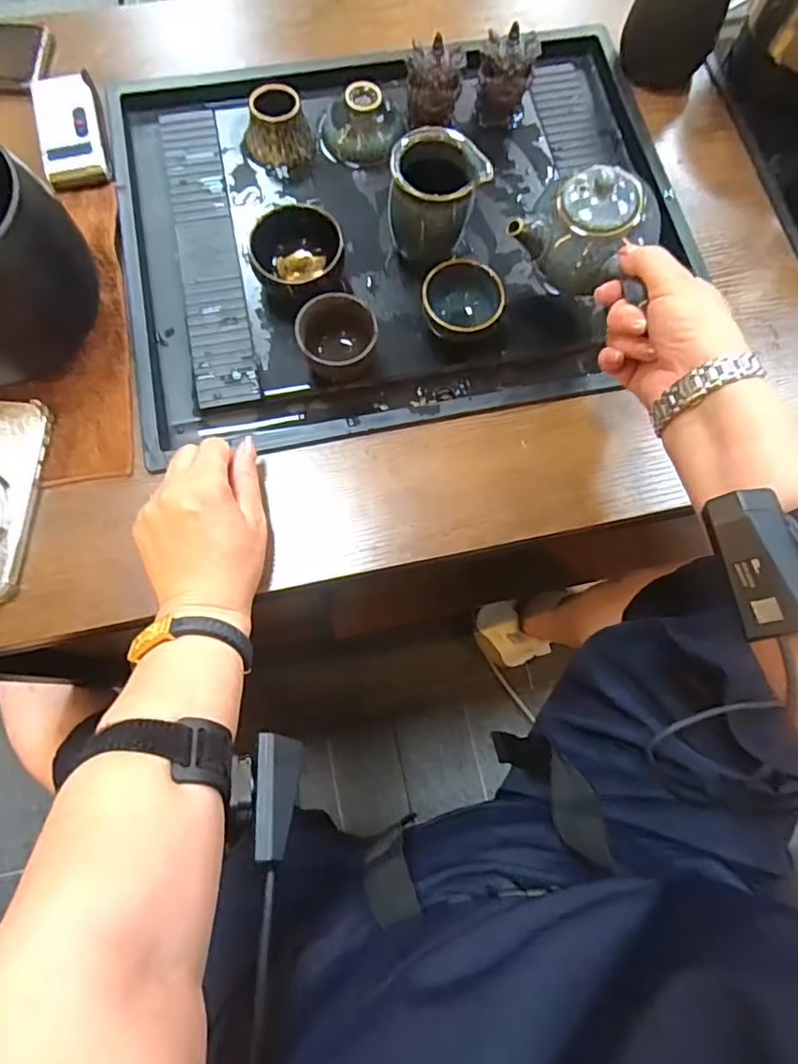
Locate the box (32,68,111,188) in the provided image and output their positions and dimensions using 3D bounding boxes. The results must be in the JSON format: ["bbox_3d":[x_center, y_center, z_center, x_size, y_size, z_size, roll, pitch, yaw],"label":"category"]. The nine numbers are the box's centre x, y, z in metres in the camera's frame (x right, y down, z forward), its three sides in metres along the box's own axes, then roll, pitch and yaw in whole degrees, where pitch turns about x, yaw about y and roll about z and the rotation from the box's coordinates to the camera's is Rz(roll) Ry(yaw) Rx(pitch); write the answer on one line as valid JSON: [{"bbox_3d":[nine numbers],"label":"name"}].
[{"bbox_3d":[-0.282,-0.345,0.505,0.049,0.024,0.106,-14,75,-6],"label":"box"}]

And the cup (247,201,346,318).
[{"bbox_3d":[-0.081,-0.220,0.475,0.070,0.046,0.065,1,74,-2],"label":"cup"}]

